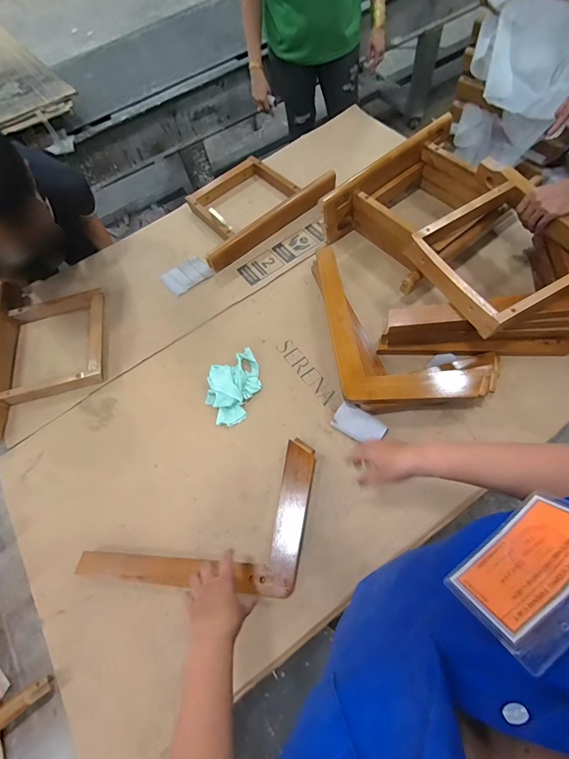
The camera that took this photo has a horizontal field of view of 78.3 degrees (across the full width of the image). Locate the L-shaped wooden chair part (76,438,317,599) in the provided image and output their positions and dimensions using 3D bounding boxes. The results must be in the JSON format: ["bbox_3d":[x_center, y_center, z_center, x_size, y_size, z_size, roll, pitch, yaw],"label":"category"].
[{"bbox_3d":[-0.141,0.347,0.720,0.527,0.042,0.254,-24,71,-4],"label":"L-shaped wooden chair part"}]

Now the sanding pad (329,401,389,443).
[{"bbox_3d":[0.174,0.106,0.815,0.118,0.010,0.069,30,91,14],"label":"sanding pad"}]

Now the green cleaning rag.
[{"bbox_3d":[-0.126,0.013,0.879,0.162,0.044,0.169,-29,65,-6],"label":"green cleaning rag"}]

